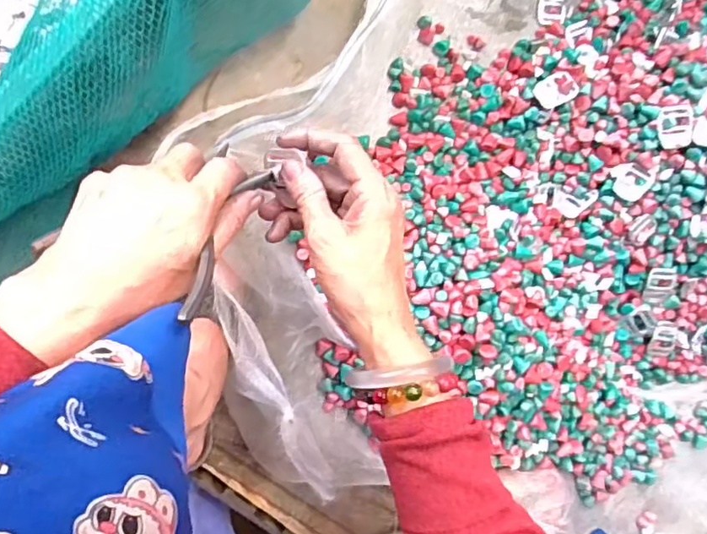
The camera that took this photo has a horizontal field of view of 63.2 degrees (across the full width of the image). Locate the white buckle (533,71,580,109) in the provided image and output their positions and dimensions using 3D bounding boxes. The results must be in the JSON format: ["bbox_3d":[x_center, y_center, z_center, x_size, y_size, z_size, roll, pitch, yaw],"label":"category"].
[{"bbox_3d":[0.198,-0.173,0.563,0.038,0.004,0.030,-26,80,8],"label":"white buckle"}]

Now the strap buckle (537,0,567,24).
[{"bbox_3d":[0.204,-0.269,0.591,0.028,0.007,0.041,6,90,-10],"label":"strap buckle"}]

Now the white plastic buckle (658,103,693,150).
[{"bbox_3d":[0.305,-0.133,0.544,0.029,0.006,0.040,1,92,19],"label":"white plastic buckle"}]

